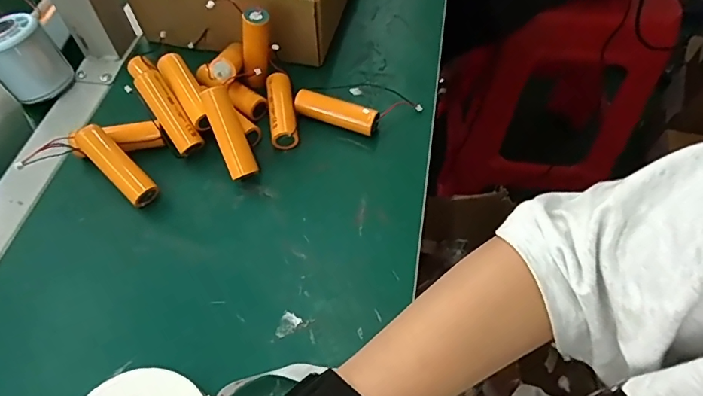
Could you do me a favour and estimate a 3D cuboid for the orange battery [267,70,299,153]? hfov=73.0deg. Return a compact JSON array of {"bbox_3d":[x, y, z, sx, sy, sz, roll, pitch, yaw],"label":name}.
[{"bbox_3d":[-0.060,-0.076,0.411,0.021,0.019,0.072,-9,56,-5],"label":"orange battery"}]

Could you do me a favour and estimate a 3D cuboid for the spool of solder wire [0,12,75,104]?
[{"bbox_3d":[-0.291,-0.125,0.421,0.056,0.058,0.047,-37,63,-22],"label":"spool of solder wire"}]

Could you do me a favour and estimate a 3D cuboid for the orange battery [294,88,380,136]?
[{"bbox_3d":[-0.013,-0.073,0.410,0.073,0.018,0.023,22,59,14],"label":"orange battery"}]

